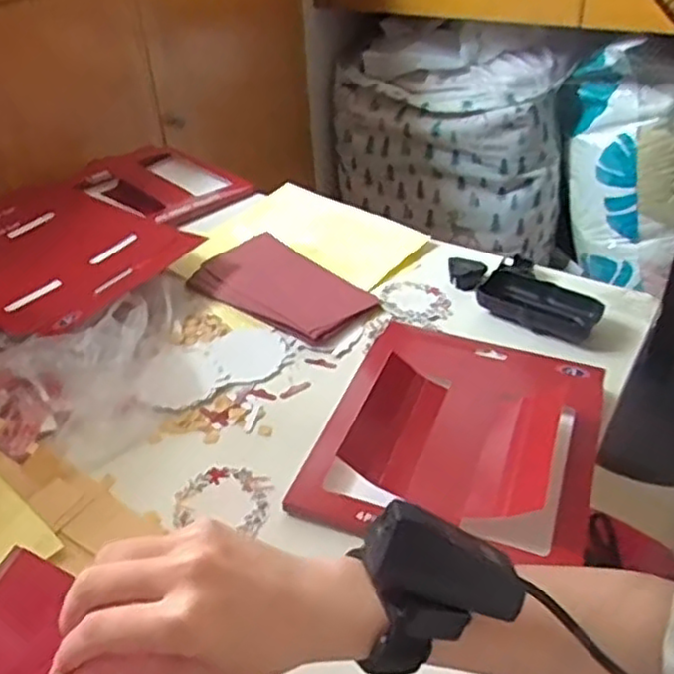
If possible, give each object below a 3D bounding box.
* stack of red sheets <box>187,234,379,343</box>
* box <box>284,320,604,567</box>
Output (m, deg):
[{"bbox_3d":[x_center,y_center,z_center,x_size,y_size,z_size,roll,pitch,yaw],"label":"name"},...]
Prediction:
[{"bbox_3d":[-0.051,-0.053,0.694,0.178,0.015,0.108,29,48,31],"label":"stack of red sheets"},{"bbox_3d":[0.098,0.061,0.536,0.198,0.039,0.235,12,41,16],"label":"box"}]

